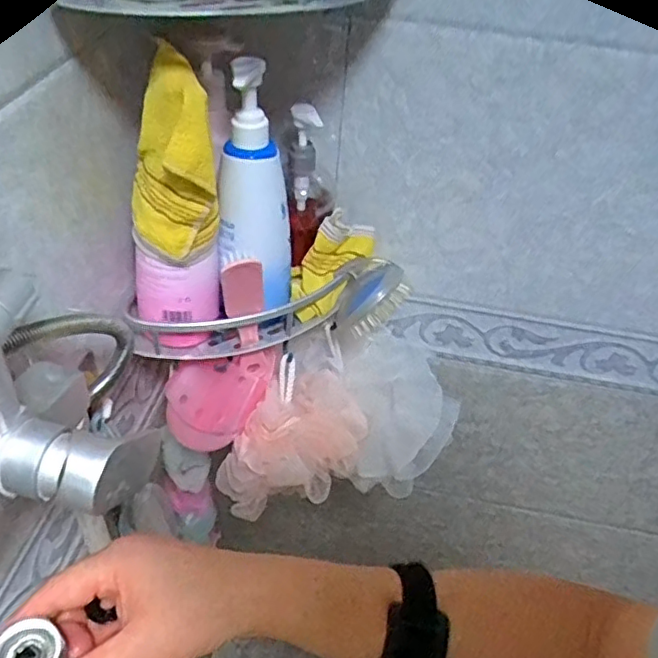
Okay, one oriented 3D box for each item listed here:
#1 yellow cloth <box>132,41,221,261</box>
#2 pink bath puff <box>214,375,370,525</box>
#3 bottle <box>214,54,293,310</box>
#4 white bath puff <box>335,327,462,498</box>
[{"bbox_3d":[-0.116,-0.120,0.449,0.065,0.138,0.051,-10,45,-16],"label":"yellow cloth"},{"bbox_3d":[-0.034,0.124,0.612,0.136,0.116,0.088,-28,53,-31],"label":"pink bath puff"},{"bbox_3d":[-0.062,-0.108,0.502,0.058,0.201,0.068,14,44,8],"label":"bottle"},{"bbox_3d":[0.074,0.092,0.639,0.126,0.141,0.108,5,43,-2],"label":"white bath puff"}]

